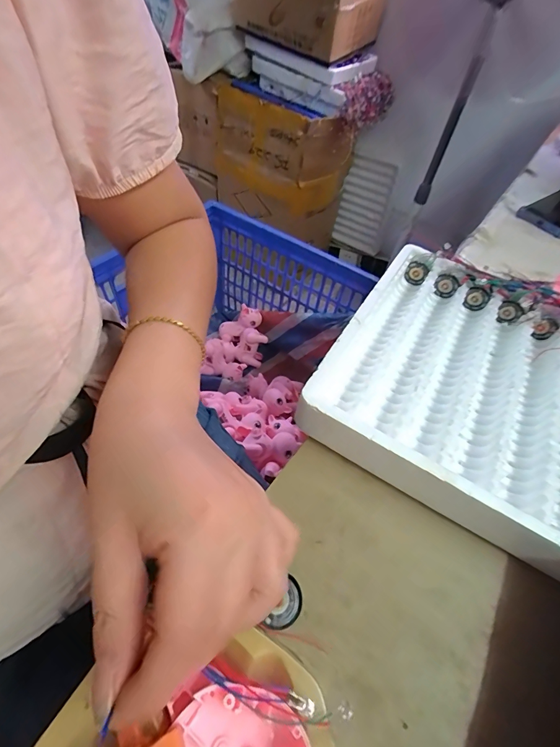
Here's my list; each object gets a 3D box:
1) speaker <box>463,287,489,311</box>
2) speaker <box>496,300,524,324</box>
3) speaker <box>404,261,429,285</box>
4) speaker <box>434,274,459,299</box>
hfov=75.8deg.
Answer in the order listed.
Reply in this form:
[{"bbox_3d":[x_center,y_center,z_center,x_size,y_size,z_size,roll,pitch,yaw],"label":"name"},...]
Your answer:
[{"bbox_3d":[0.201,-0.075,0.369,0.021,0.027,0.006,32,54,18],"label":"speaker"},{"bbox_3d":[0.229,-0.059,0.359,0.008,0.024,0.022,-32,62,-28],"label":"speaker"},{"bbox_3d":[0.145,-0.106,0.384,0.021,0.024,0.007,27,53,14],"label":"speaker"},{"bbox_3d":[0.173,-0.090,0.375,0.006,0.026,0.024,-35,63,-30],"label":"speaker"}]

